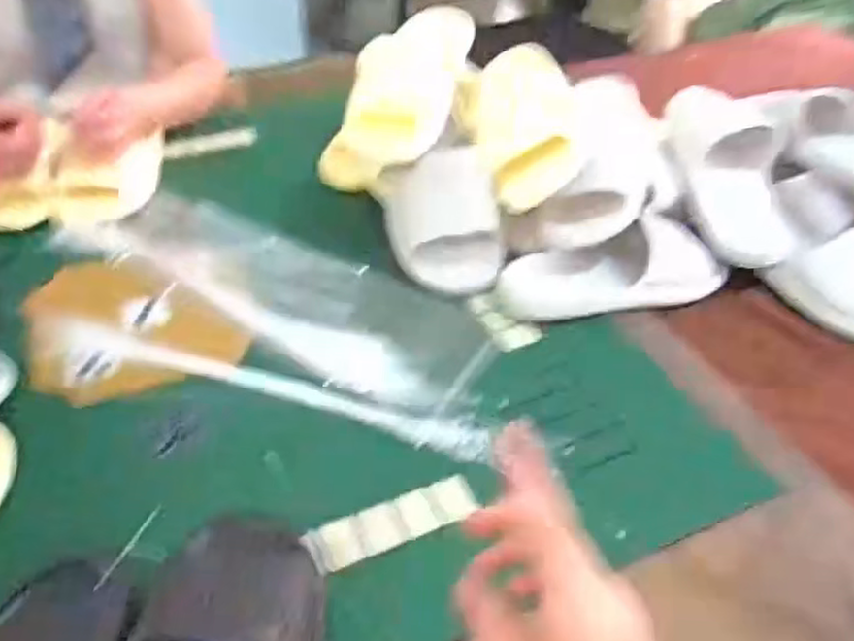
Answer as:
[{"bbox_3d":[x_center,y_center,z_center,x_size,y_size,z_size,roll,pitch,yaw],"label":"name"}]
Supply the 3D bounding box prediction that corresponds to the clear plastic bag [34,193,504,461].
[{"bbox_3d":[-0.159,-0.011,0.739,0.510,0.034,0.230,17,43,14],"label":"clear plastic bag"}]

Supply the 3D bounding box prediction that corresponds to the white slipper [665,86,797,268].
[{"bbox_3d":[0.354,-0.176,0.839,0.116,0.063,0.256,-7,66,0],"label":"white slipper"}]

